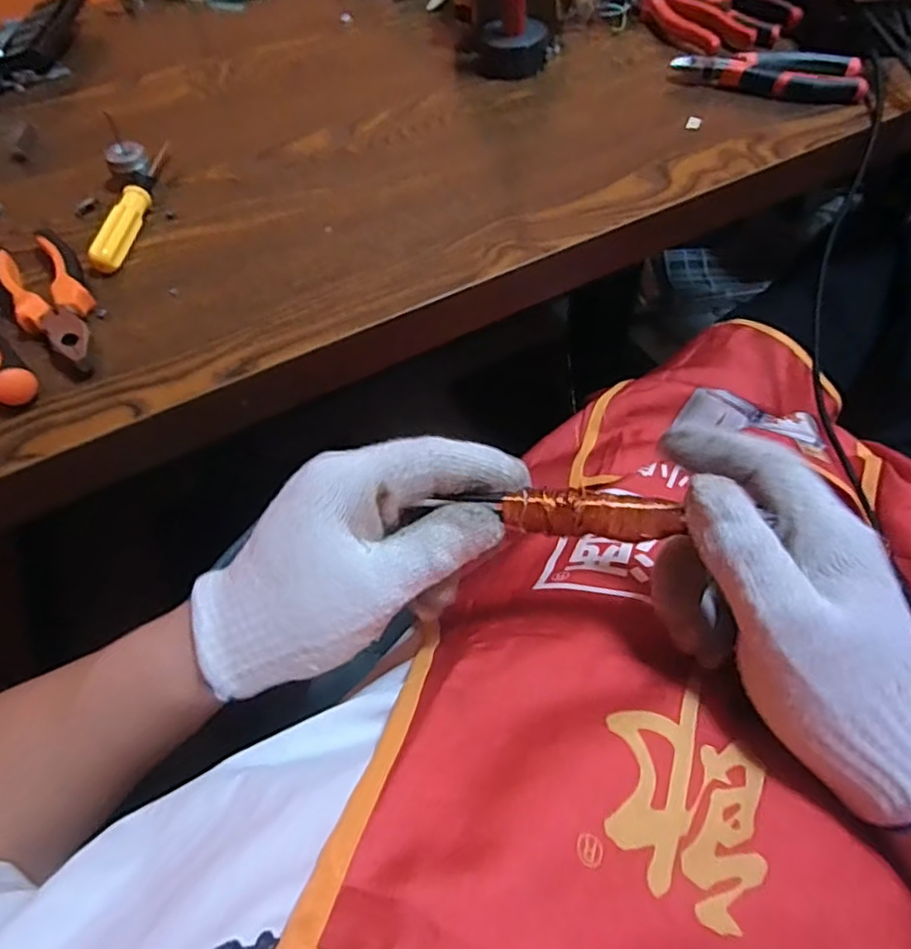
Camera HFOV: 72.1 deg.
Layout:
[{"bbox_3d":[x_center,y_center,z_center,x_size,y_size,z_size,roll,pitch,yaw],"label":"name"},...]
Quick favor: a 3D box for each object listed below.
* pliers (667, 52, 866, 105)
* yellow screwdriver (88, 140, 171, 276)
[{"bbox_3d":[0.277,-0.359,0.558,0.159,0.021,0.059,15,58,14],"label":"pliers"},{"bbox_3d":[-0.247,-0.211,0.484,0.020,0.024,0.164,-2,55,3],"label":"yellow screwdriver"}]

